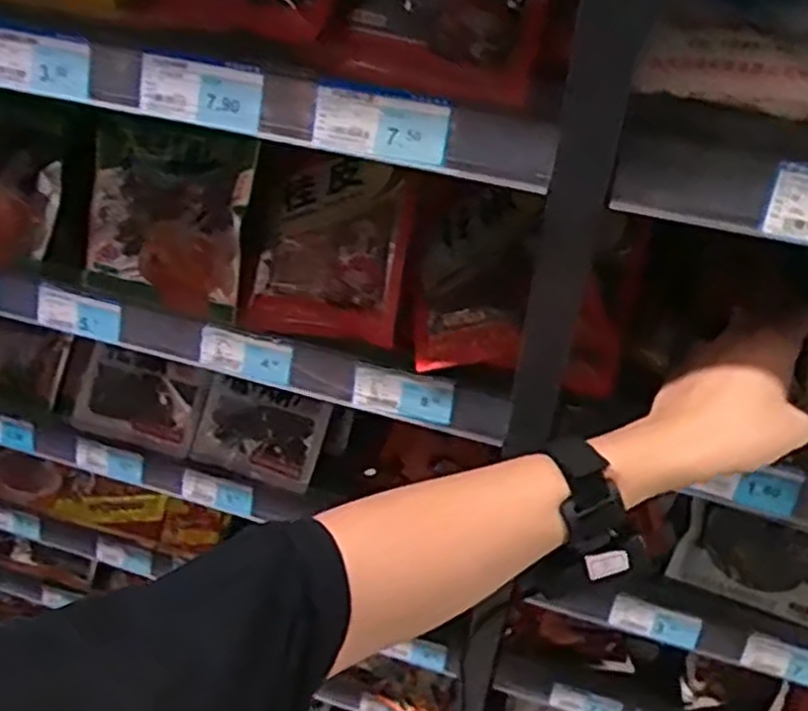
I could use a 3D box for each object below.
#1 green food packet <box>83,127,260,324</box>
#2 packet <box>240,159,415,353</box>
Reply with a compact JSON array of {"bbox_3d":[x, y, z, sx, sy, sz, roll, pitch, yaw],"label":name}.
[{"bbox_3d":[-0.183,-0.114,0.622,0.126,0.149,0.025,13,17,5],"label":"green food packet"},{"bbox_3d":[-0.060,-0.082,0.614,0.122,0.134,0.026,10,3,13],"label":"packet"}]

